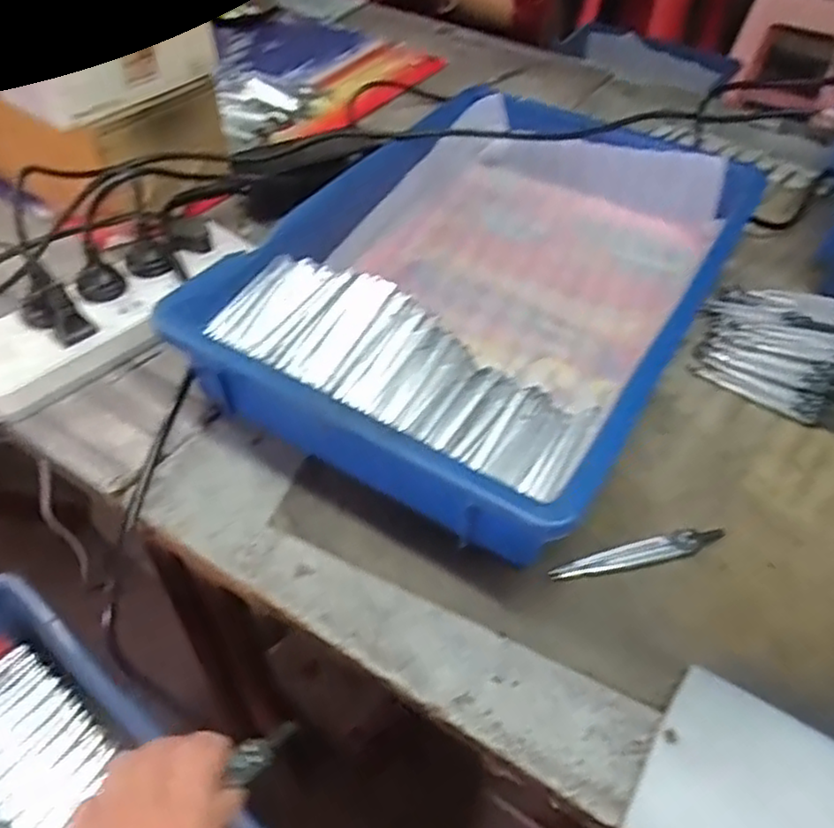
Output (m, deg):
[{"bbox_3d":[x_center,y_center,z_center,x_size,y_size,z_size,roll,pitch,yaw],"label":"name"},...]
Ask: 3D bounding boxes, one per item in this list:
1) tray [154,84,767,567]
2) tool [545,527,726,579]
[{"bbox_3d":[0.061,-0.111,0.542,0.274,0.081,0.426,26,51,19],"label":"tray"},{"bbox_3d":[0.132,0.083,0.421,0.105,0.013,0.017,-9,49,-12],"label":"tool"}]

